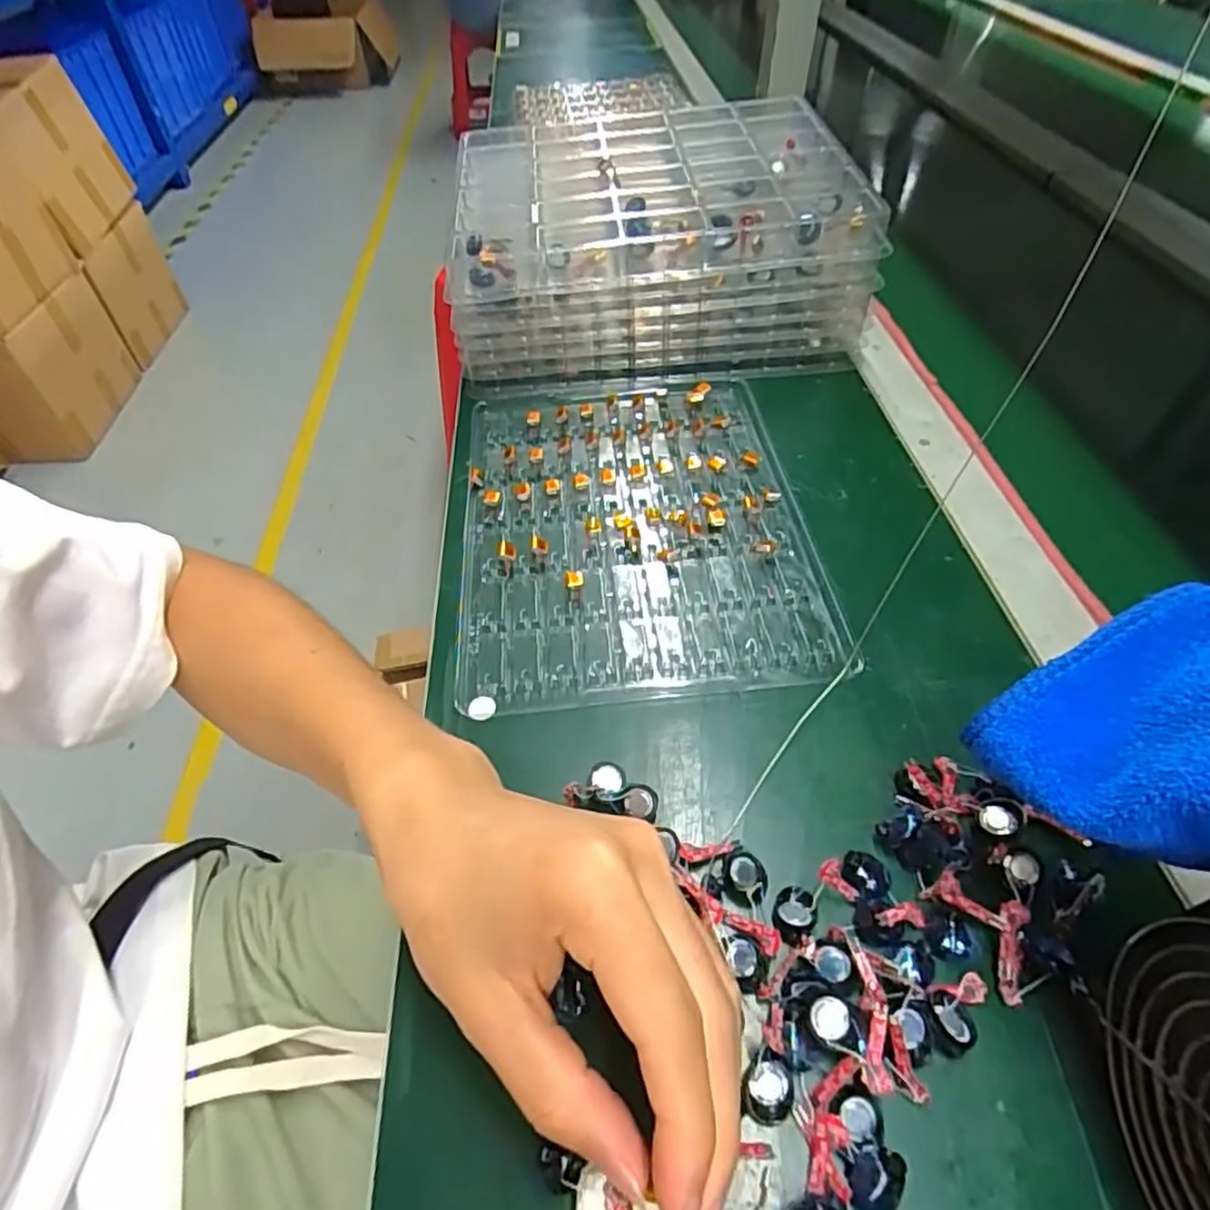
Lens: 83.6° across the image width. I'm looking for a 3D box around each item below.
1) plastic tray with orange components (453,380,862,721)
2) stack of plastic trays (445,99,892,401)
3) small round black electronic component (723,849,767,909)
[{"bbox_3d":[0.016,-0.054,0.404,0.197,0.012,0.256,-5,50,-2],"label":"plastic tray with orange components"},{"bbox_3d":[0.029,-0.289,0.538,0.293,0.107,0.234,-6,50,-3],"label":"stack of plastic trays"},{"bbox_3d":[0.055,0.107,0.265,0.017,0.007,0.020,17,52,16],"label":"small round black electronic component"}]

